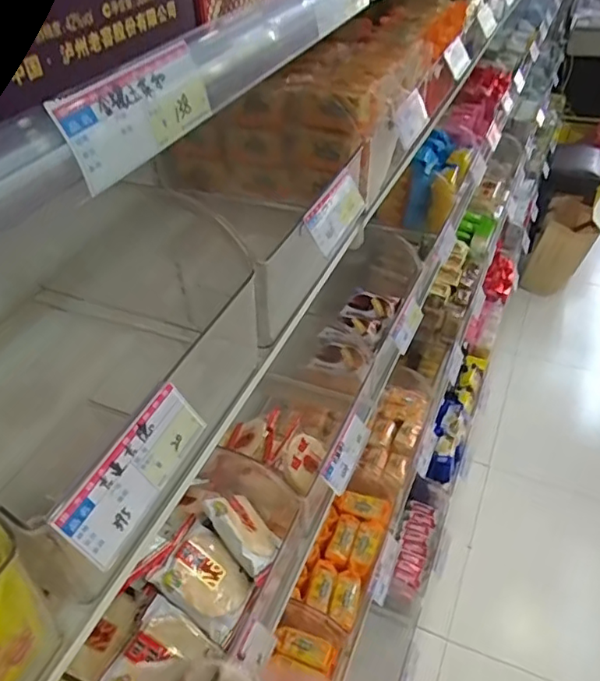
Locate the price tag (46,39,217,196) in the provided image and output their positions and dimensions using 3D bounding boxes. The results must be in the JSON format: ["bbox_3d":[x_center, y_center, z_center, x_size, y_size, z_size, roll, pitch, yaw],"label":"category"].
[{"bbox_3d":[-0.078,-0.115,0.285,0.004,0.040,0.104,-2,37,32],"label":"price tag"}]

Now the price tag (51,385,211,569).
[{"bbox_3d":[-0.090,0.072,0.324,0.004,0.039,0.103,-17,29,39],"label":"price tag"}]

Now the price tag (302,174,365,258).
[{"bbox_3d":[0.035,-0.119,0.535,0.006,0.042,0.098,-11,31,39],"label":"price tag"}]

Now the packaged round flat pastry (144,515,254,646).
[{"bbox_3d":[-0.087,0.228,0.555,0.090,0.011,0.079,39,37,4],"label":"packaged round flat pastry"}]

